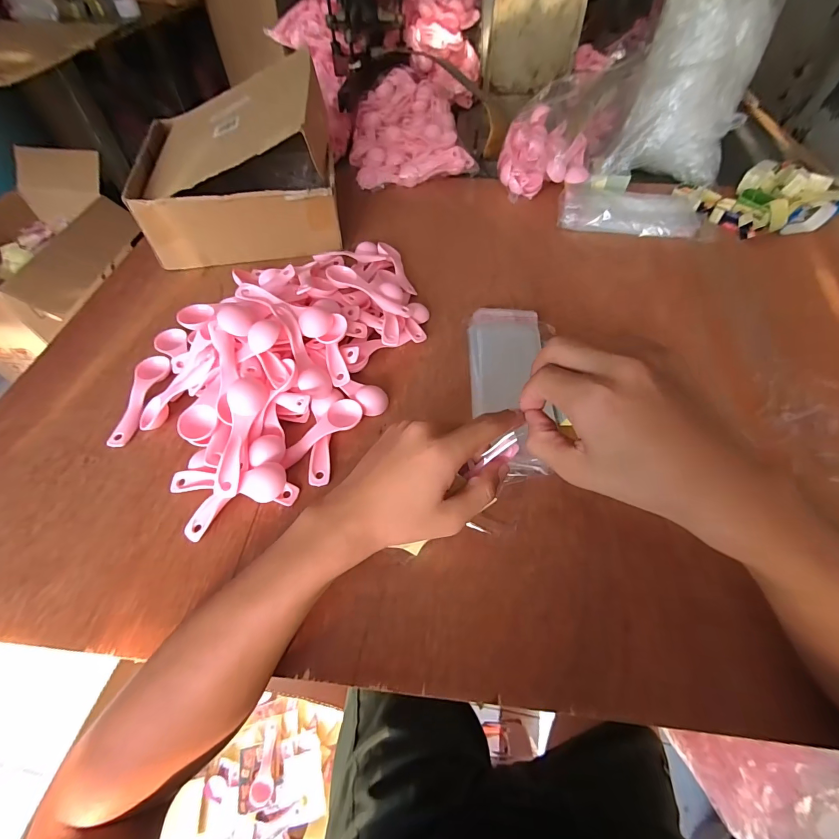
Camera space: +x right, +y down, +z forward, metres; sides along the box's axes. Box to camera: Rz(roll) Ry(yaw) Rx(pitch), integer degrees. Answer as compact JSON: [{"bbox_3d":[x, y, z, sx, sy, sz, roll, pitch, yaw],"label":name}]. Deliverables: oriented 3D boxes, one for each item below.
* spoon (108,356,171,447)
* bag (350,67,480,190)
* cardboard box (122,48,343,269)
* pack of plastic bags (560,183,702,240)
[{"bbox_3d":[-0.303,-0.023,0.428,0.034,0.017,0.111,0,55,0],"label":"spoon"},{"bbox_3d":[-0.025,-0.584,0.783,0.229,0.082,0.331,-7,56,-5],"label":"bag"},{"bbox_3d":[-0.271,-0.376,0.602,0.270,0.157,0.264,-8,56,-6],"label":"cardboard box"},{"bbox_3d":[0.337,-0.330,0.629,0.217,0.030,0.102,18,57,12],"label":"pack of plastic bags"}]

